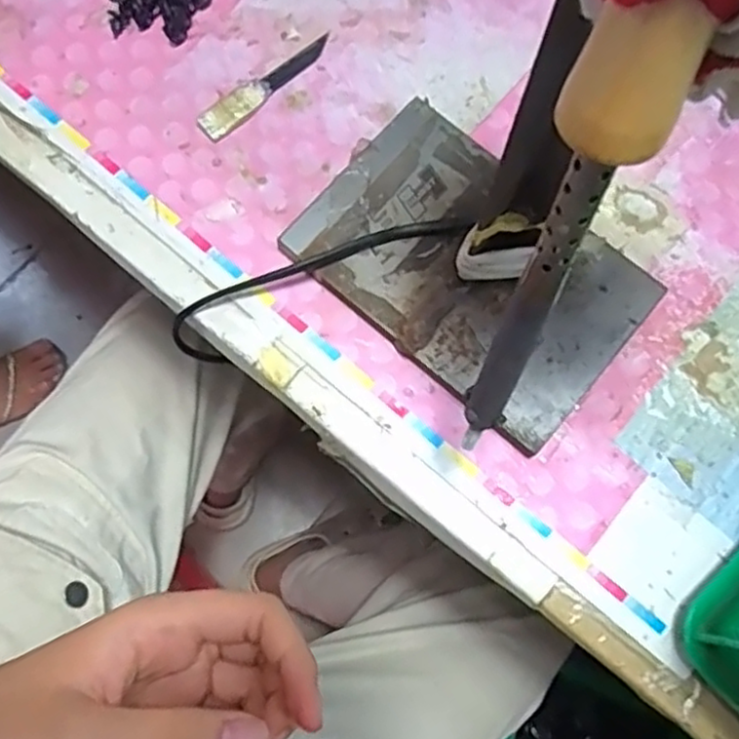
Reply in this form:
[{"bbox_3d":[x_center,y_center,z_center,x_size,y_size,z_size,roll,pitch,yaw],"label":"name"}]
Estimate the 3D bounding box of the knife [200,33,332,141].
[{"bbox_3d":[-0.050,-0.141,0.348,0.081,0.005,0.016,-42,79,-12],"label":"knife"}]

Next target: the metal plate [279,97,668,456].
[{"bbox_3d":[0.046,-0.046,0.324,0.148,0.013,0.100,40,77,9],"label":"metal plate"}]

